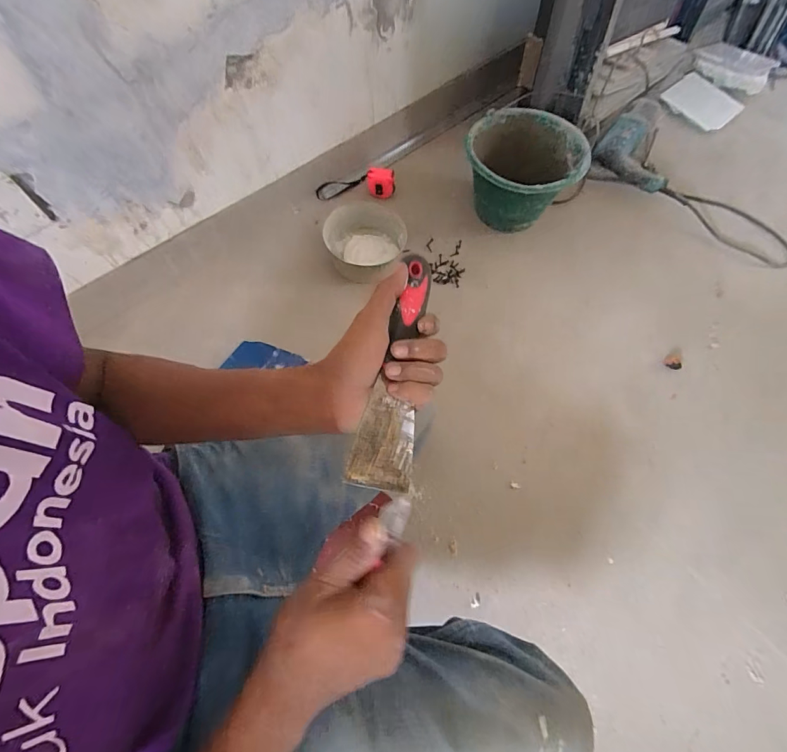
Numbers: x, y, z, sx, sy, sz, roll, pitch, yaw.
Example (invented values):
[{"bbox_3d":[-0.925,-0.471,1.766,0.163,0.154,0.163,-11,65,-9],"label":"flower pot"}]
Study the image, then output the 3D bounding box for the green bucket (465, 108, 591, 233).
[{"bbox_3d":[0.307,-0.499,0.964,0.251,0.174,0.249,1,65,-3],"label":"green bucket"}]

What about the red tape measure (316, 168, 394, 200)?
[{"bbox_3d":[-0.099,-0.497,1.047,0.201,0.087,0.062,-3,65,-5],"label":"red tape measure"}]

